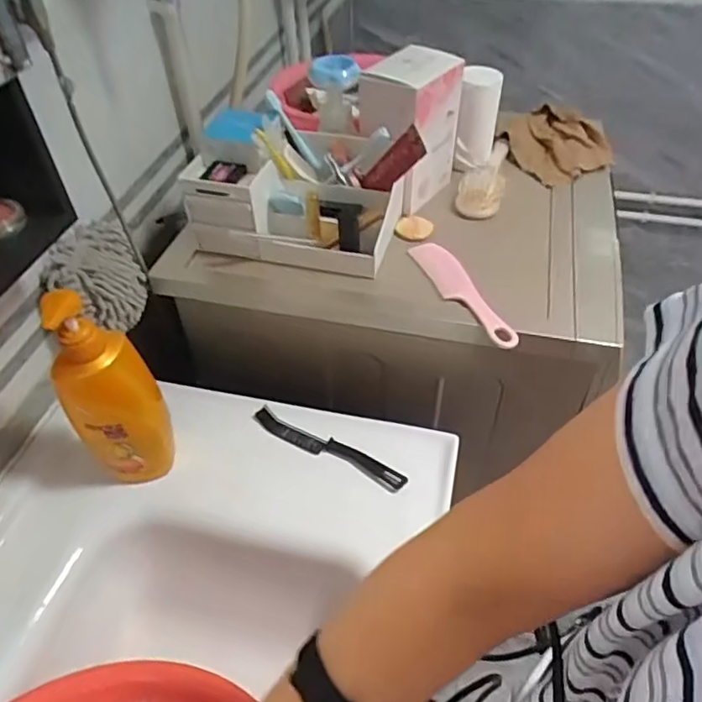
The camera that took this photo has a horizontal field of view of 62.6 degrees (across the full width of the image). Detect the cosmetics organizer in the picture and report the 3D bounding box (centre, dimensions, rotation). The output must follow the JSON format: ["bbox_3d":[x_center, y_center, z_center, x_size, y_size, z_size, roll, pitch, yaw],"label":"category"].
[{"bbox_3d":[-0.037,-0.248,0.742,0.303,0.203,0.216,10,47,12],"label":"cosmetics organizer"}]

